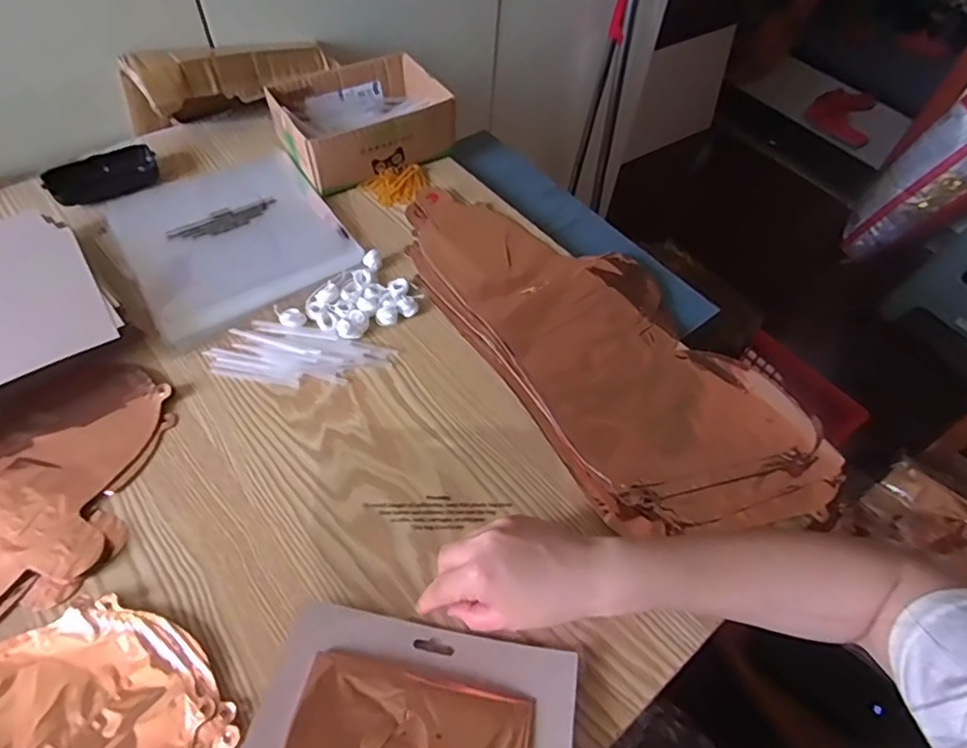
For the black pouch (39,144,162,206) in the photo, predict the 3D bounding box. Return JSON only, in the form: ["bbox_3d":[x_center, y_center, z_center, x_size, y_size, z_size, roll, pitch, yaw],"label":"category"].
[{"bbox_3d":[-0.413,-0.218,0.636,0.108,0.021,0.050,-30,60,-23],"label":"black pouch"}]

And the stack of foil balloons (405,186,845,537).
[{"bbox_3d":[0.112,-0.040,0.568,0.222,0.033,0.452,-26,61,-20],"label":"stack of foil balloons"}]

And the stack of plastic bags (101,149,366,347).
[{"bbox_3d":[-0.262,-0.148,0.614,0.203,0.024,0.218,-27,59,-22],"label":"stack of plastic bags"}]

